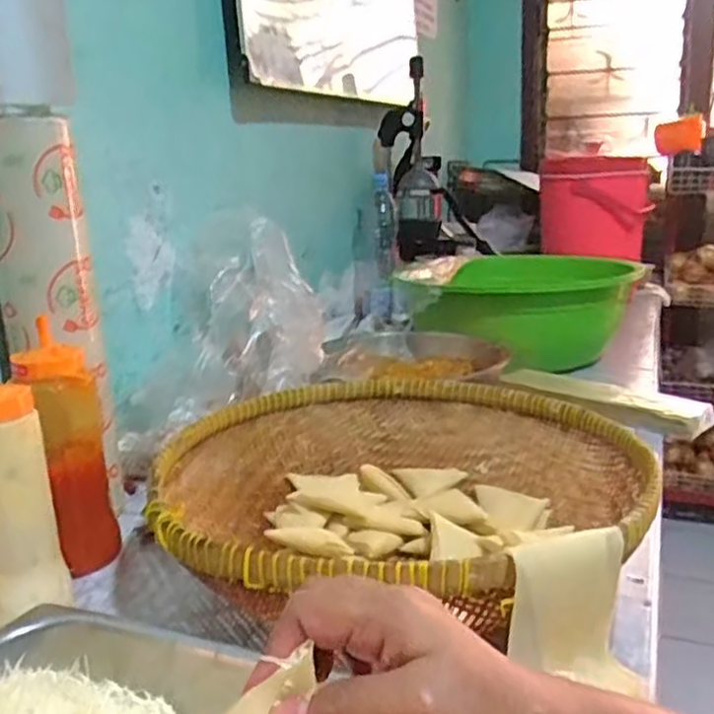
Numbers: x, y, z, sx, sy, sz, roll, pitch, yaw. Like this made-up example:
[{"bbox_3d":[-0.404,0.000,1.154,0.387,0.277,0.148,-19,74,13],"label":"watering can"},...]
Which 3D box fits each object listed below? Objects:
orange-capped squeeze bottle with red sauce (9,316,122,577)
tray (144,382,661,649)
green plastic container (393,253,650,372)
[{"bbox_3d":[-0.268,0.092,0.681,0.051,0.209,0.070,3,14,21],"label":"orange-capped squeeze bottle with red sauce"},{"bbox_3d":[0.038,0.131,0.685,0.423,0.099,0.440,9,17,40],"label":"tray"},{"bbox_3d":[0.293,-0.086,1.363,0.404,0.164,0.389,0,17,0],"label":"green plastic container"}]

